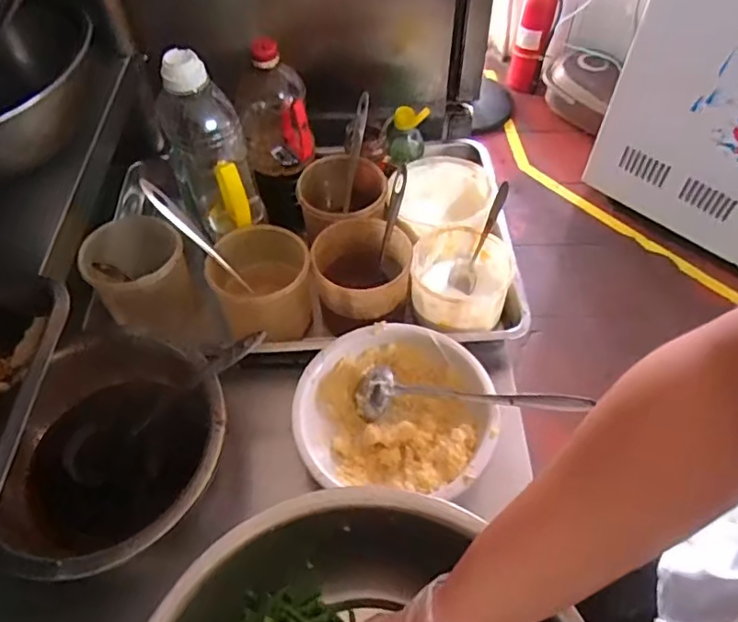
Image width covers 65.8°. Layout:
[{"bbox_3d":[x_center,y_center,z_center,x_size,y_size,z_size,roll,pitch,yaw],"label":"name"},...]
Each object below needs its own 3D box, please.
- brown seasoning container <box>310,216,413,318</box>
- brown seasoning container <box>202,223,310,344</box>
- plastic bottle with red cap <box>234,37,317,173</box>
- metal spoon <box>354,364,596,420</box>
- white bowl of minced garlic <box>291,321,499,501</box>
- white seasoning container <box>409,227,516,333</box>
[{"bbox_3d":[-0.008,-0.043,0.759,0.122,0.106,0.126,-2,55,0],"label":"brown seasoning container"},{"bbox_3d":[-0.139,-0.029,0.758,0.123,0.114,0.130,-6,55,-3],"label":"brown seasoning container"},{"bbox_3d":[-0.132,-0.281,0.779,0.094,0.164,0.085,-8,55,-4],"label":"plastic bottle with red cap"},{"bbox_3d":[0.110,0.104,0.642,0.254,0.043,0.053,11,56,9],"label":"metal spoon"},{"bbox_3d":[0.030,0.117,0.670,0.219,0.069,0.195,5,55,5],"label":"white bowl of minced garlic"},{"bbox_3d":[0.123,-0.035,0.777,0.127,0.091,0.129,6,55,5],"label":"white seasoning container"}]

